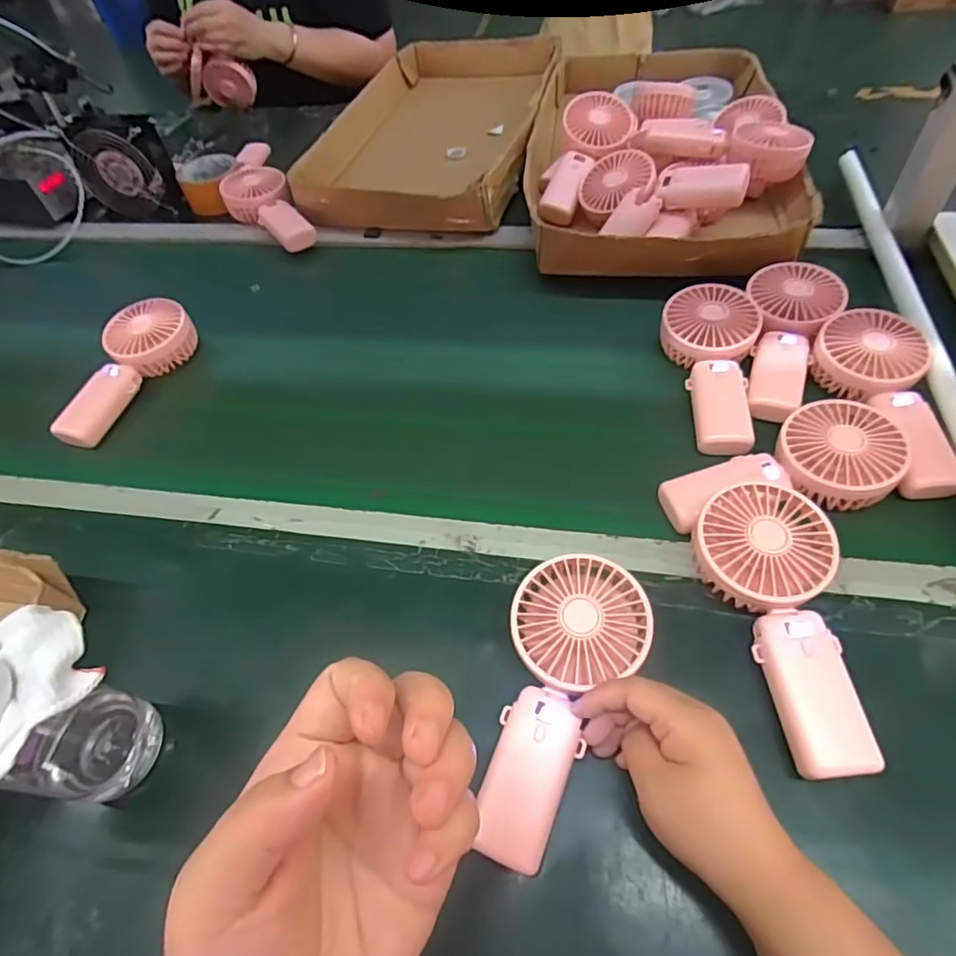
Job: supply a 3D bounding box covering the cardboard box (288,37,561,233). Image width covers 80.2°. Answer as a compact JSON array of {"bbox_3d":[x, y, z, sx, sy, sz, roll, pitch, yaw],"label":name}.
[{"bbox_3d":[-0.057,-0.546,0.883,0.310,0.067,0.525,10,55,13],"label":"cardboard box"}]

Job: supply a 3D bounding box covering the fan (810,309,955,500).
[{"bbox_3d":[0.357,-0.066,0.489,0.085,0.043,0.183,-8,65,0],"label":"fan"}]

